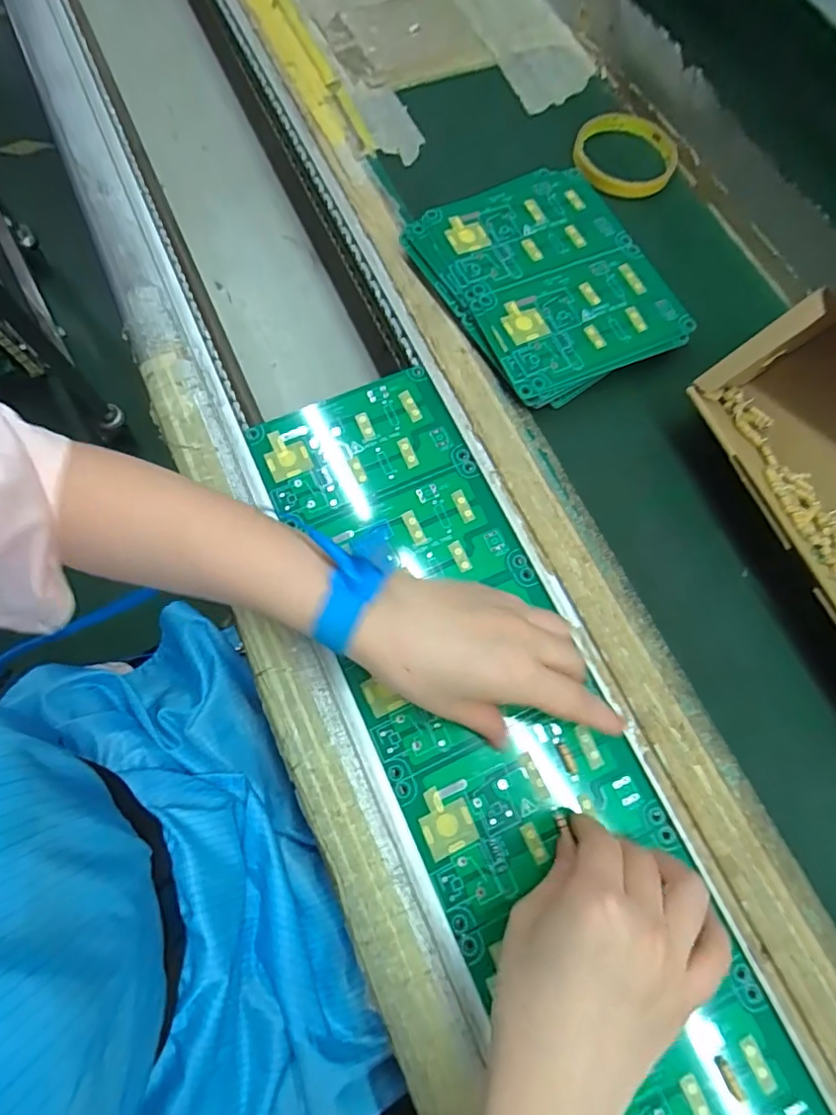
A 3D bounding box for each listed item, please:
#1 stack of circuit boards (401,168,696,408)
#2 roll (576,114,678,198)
[{"bbox_3d":[0.094,-0.200,0.409,0.145,0.026,0.173,-27,75,-8],"label":"stack of circuit boards"},{"bbox_3d":[0.171,-0.335,0.467,0.082,0.013,0.081,0,73,-1],"label":"roll"}]

